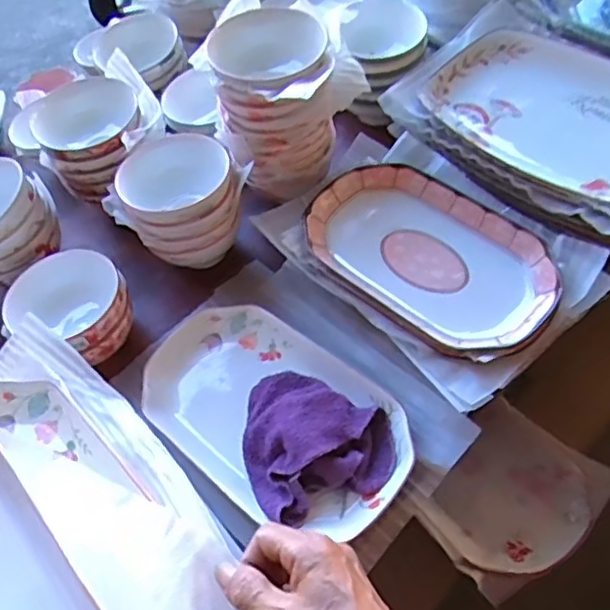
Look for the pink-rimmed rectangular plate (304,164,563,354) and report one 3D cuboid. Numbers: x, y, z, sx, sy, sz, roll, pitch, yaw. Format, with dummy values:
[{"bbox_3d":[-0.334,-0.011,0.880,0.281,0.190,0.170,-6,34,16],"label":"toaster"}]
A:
[{"bbox_3d":[0.128,-0.054,0.682,0.157,0.047,0.273,-42,60,-18],"label":"pink-rimmed rectangular plate"}]

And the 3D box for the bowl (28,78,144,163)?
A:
[{"bbox_3d":[-0.260,-0.219,0.764,0.122,0.044,0.122,-19,56,-4],"label":"bowl"}]

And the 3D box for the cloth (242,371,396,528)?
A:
[{"bbox_3d":[0.007,0.124,0.620,0.144,0.052,0.142,-21,56,-5],"label":"cloth"}]

